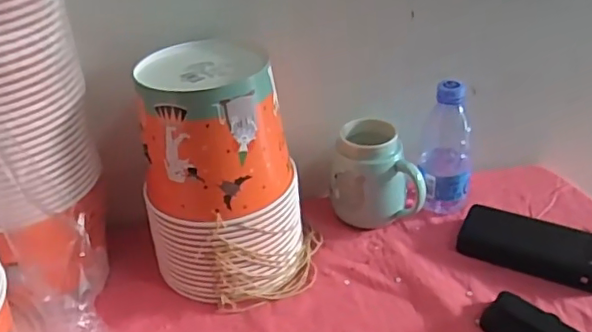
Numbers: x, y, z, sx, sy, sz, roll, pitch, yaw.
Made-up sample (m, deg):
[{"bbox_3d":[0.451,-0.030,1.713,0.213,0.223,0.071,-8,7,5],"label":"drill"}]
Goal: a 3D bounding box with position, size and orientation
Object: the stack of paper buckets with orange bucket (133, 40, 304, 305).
[{"bbox_3d":[-0.072,0.011,0.598,0.152,0.232,0.134,9,36,18],"label":"stack of paper buckets with orange bucket"}]

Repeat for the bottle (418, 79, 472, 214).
[{"bbox_3d":[0.179,-0.021,0.691,0.063,0.154,0.055,6,35,14],"label":"bottle"}]

